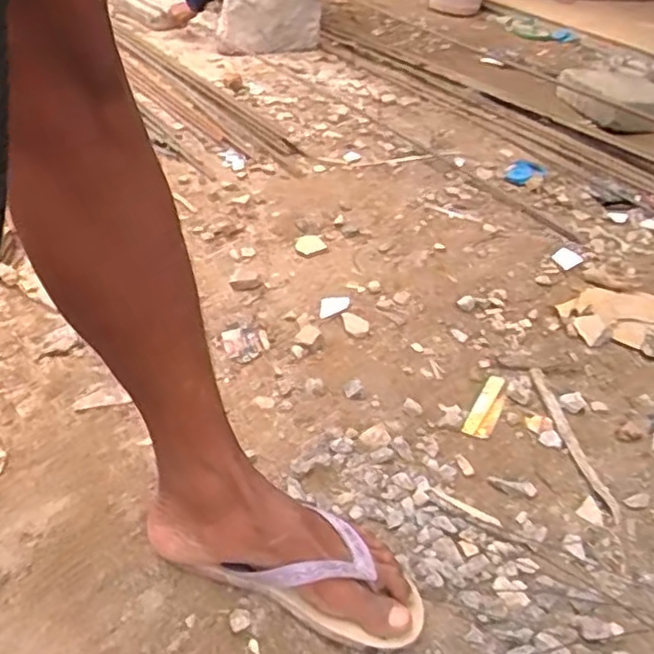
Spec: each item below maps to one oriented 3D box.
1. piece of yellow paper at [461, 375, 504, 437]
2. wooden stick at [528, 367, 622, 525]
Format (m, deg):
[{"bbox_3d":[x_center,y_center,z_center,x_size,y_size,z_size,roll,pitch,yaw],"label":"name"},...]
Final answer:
[{"bbox_3d":[0.199,0.098,0.840,0.032,0.009,0.108,21,39,20],"label":"piece of yellow paper"},{"bbox_3d":[0.287,0.129,0.803,0.022,0.008,0.244,0,37,-9],"label":"wooden stick"}]

